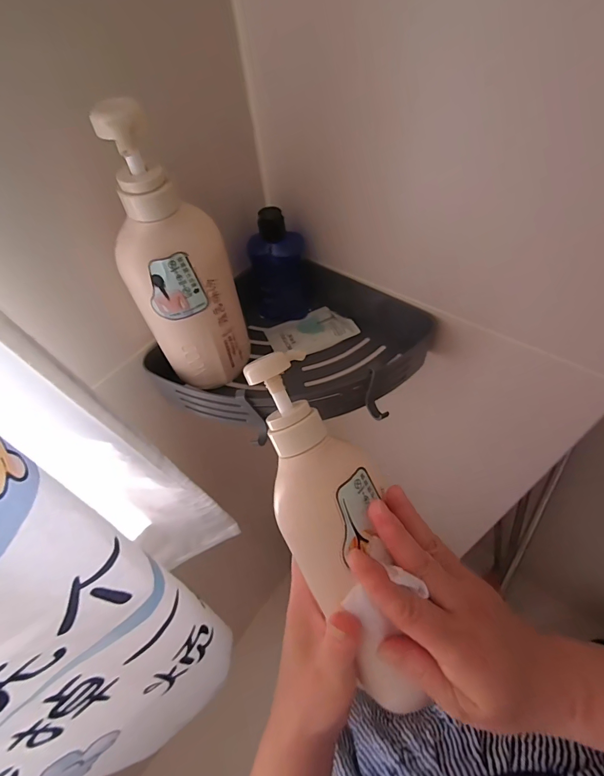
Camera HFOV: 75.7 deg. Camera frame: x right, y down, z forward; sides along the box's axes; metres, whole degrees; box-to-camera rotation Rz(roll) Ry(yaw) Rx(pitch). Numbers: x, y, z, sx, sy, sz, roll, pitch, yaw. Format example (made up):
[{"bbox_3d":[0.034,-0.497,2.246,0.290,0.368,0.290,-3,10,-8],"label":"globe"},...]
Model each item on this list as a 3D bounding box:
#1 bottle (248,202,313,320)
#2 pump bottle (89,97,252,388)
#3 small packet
[{"bbox_3d":[-0.026,-0.141,0.443,0.061,0.129,0.044,2,54,6],"label":"bottle"},{"bbox_3d":[-0.099,-0.088,0.316,0.064,0.232,0.063,14,56,15],"label":"pump bottle"},{"bbox_3d":[0.010,-0.067,0.464,0.098,0.007,0.059,-23,55,-12],"label":"small packet"}]

